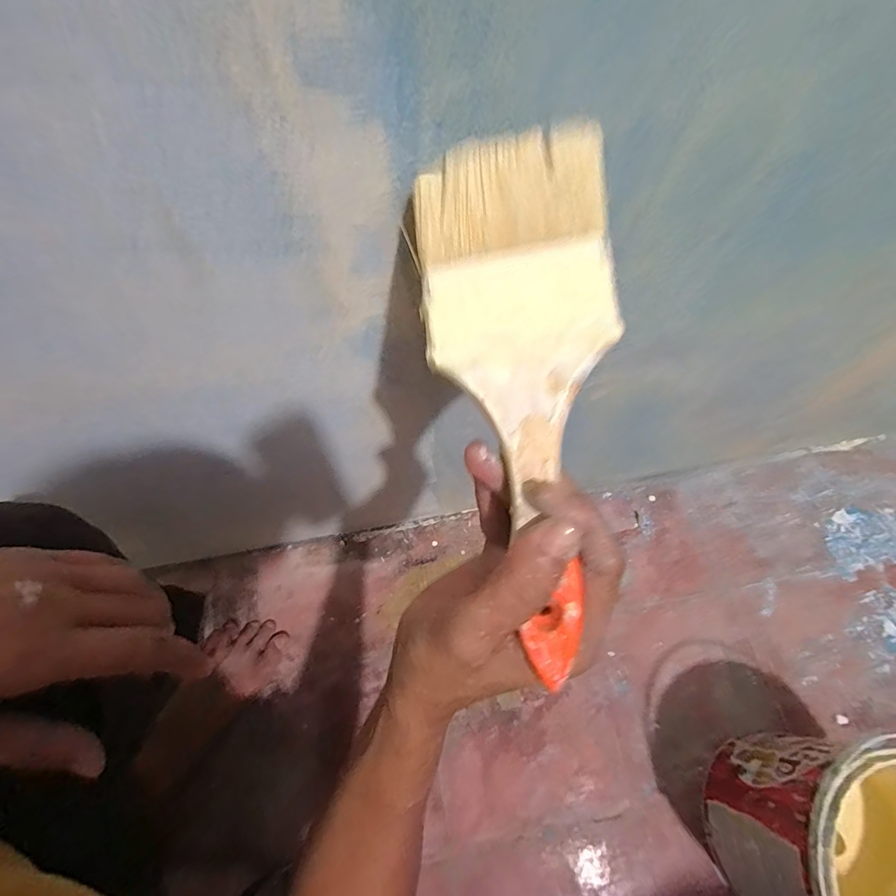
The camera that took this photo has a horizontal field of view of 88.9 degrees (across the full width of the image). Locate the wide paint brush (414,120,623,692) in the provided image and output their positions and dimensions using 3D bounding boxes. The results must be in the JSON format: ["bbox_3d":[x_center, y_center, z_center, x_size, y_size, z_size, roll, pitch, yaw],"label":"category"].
[{"bbox_3d":[0.030,-0.020,0.175,0.070,0.015,0.200,-6,88,-2],"label":"wide paint brush"}]

